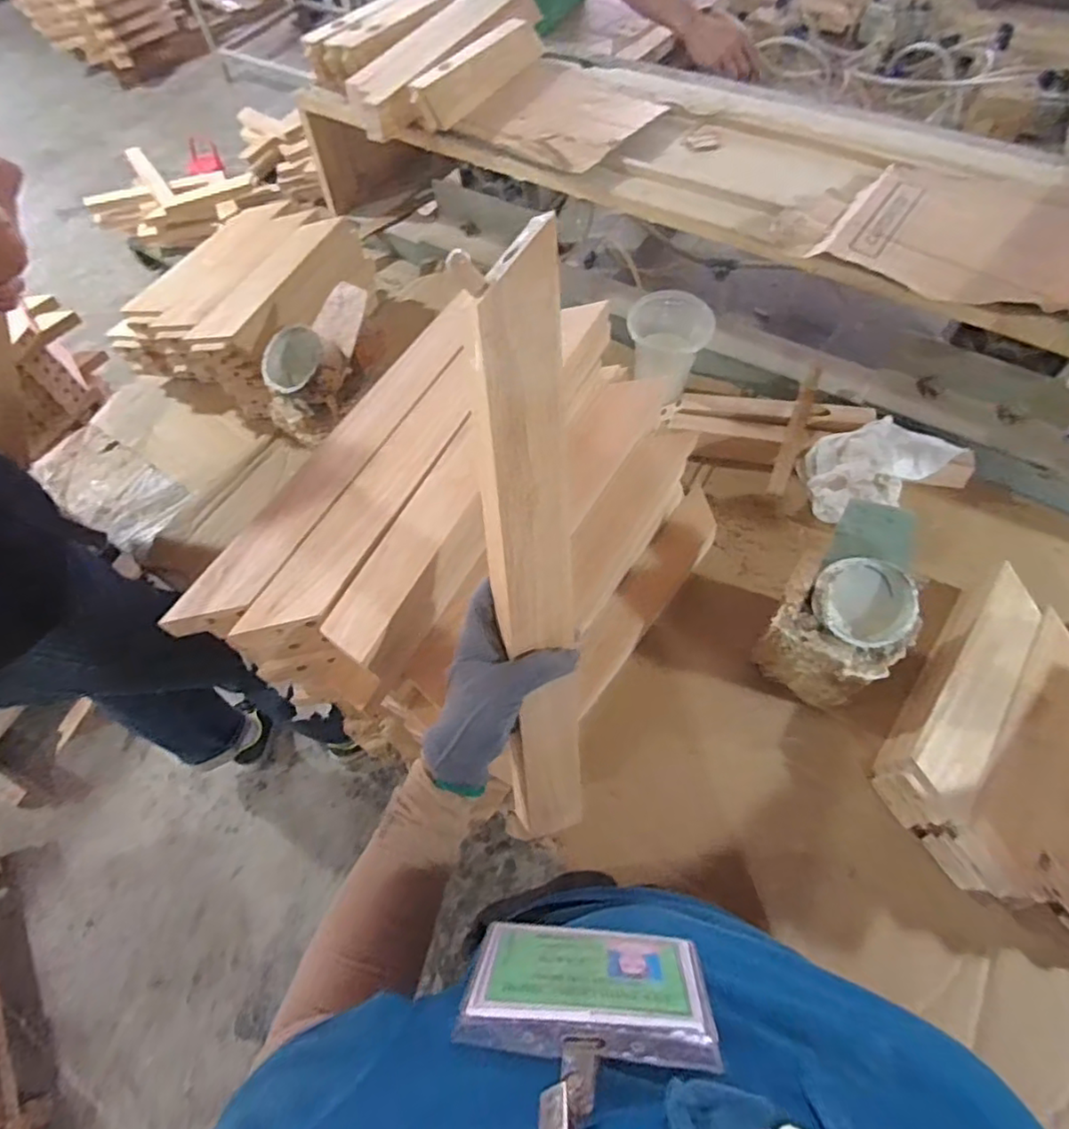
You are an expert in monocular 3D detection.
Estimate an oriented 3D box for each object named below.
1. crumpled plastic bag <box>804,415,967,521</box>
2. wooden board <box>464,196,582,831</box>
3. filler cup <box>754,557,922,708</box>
[{"bbox_3d":[0.455,-0.115,0.784,0.184,0.080,0.123,-8,62,0],"label":"crumpled plastic bag"},{"bbox_3d":[0.000,0.013,0.424,0.060,0.429,0.010,-14,23,-23],"label":"wooden board"},{"bbox_3d":[0.309,0.072,0.634,0.100,0.180,0.115,-38,66,-15],"label":"filler cup"}]

